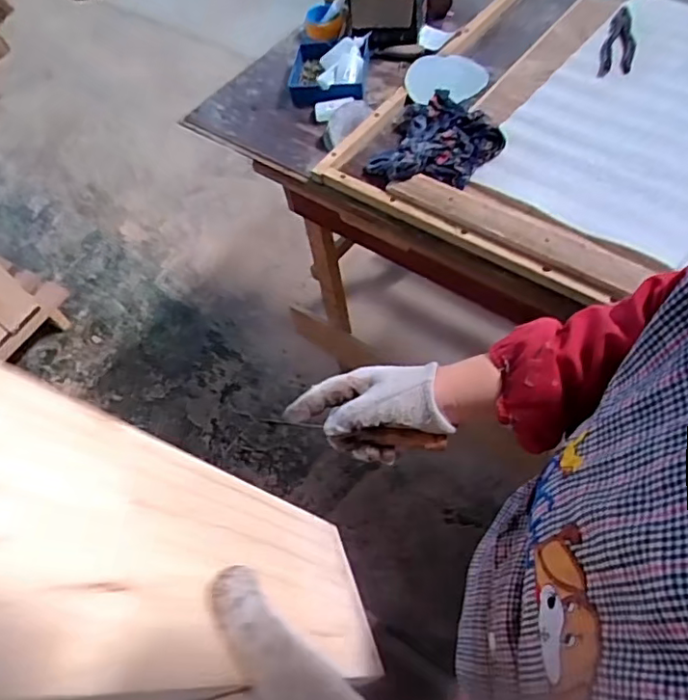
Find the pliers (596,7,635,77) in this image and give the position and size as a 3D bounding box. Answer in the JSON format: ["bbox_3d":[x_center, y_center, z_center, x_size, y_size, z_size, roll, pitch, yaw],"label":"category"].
[{"bbox_3d":[0.489,-0.545,1.036,0.053,0.026,0.193,13,60,17],"label":"pliers"}]

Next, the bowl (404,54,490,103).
[{"bbox_3d":[0.193,-0.499,1.074,0.129,0.028,0.151,35,65,16],"label":"bowl"}]

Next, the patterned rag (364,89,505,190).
[{"bbox_3d":[0.160,-0.351,0.975,0.207,0.050,0.221,13,60,17],"label":"patterned rag"}]

